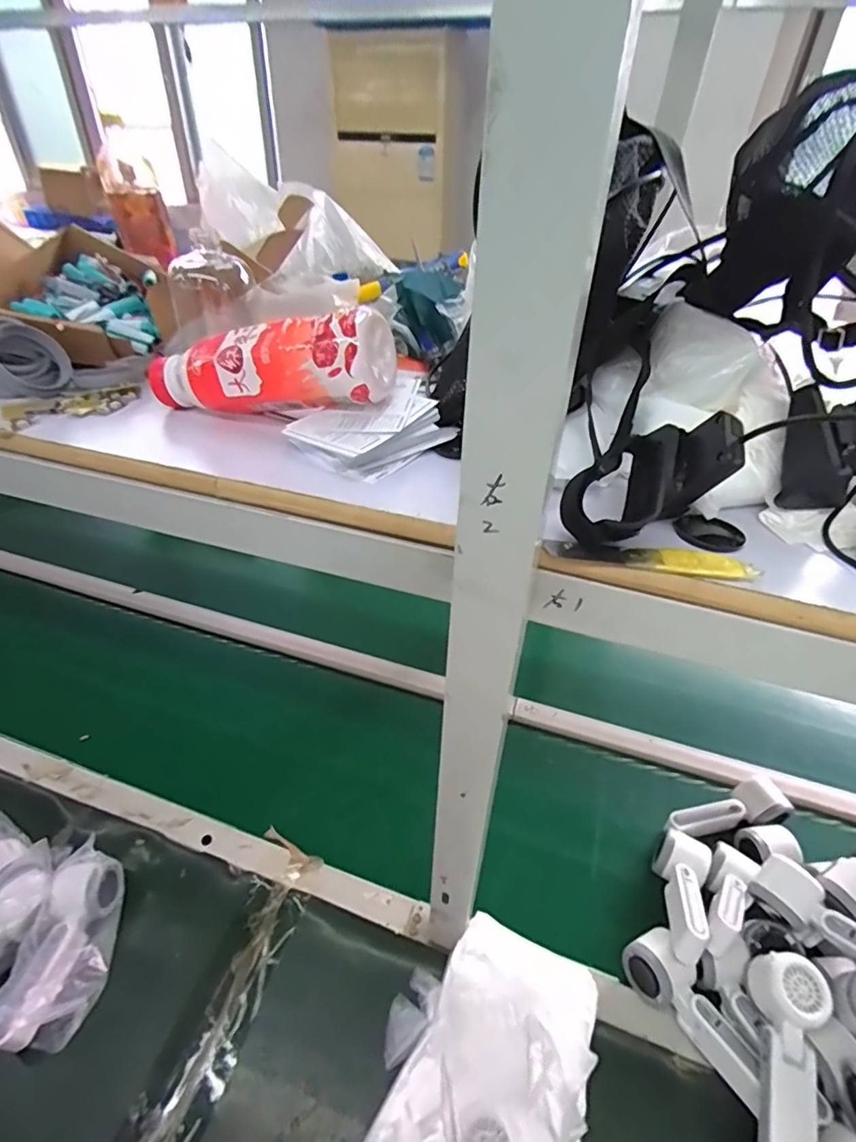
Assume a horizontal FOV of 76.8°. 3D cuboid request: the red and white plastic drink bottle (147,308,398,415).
[{"bbox_3d":[-0.127,-0.152,0.412,0.197,0.063,0.052,0,37,18],"label":"red and white plastic drink bottle"}]

